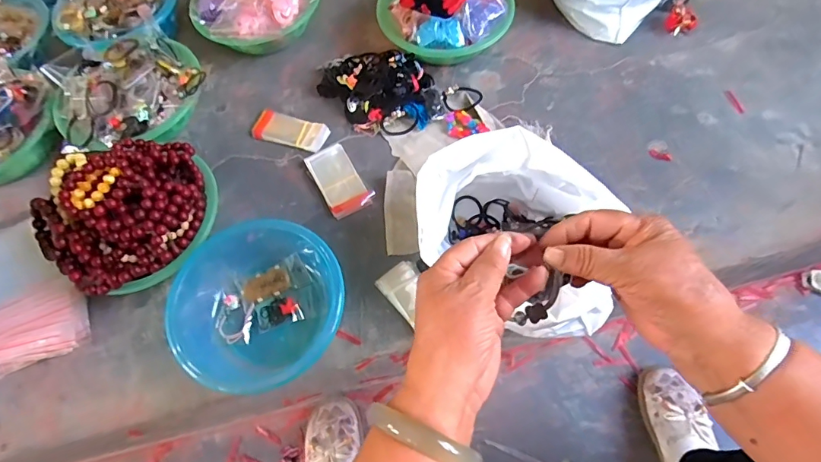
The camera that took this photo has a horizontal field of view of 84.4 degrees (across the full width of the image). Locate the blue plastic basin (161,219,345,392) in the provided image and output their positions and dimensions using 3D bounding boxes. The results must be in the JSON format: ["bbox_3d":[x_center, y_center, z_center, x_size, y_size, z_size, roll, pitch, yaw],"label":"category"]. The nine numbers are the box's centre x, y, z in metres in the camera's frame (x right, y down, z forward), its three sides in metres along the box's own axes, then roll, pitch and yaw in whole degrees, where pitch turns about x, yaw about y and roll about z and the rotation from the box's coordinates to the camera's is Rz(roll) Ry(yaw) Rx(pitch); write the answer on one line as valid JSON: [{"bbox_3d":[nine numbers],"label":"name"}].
[{"bbox_3d":[-0.213,0.097,0.617,0.230,0.072,0.214,-1,64,2],"label":"blue plastic basin"}]

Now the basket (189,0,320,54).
[{"bbox_3d":[-0.288,-0.427,0.855,0.237,0.107,0.212,-37,67,-13],"label":"basket"}]

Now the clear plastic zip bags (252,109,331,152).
[{"bbox_3d":[-0.205,-0.172,0.774,0.129,0.016,0.055,18,67,11],"label":"clear plastic zip bags"}]

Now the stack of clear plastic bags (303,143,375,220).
[{"bbox_3d":[-0.115,-0.081,0.725,0.067,0.016,0.131,-27,66,-10],"label":"stack of clear plastic bags"}]

